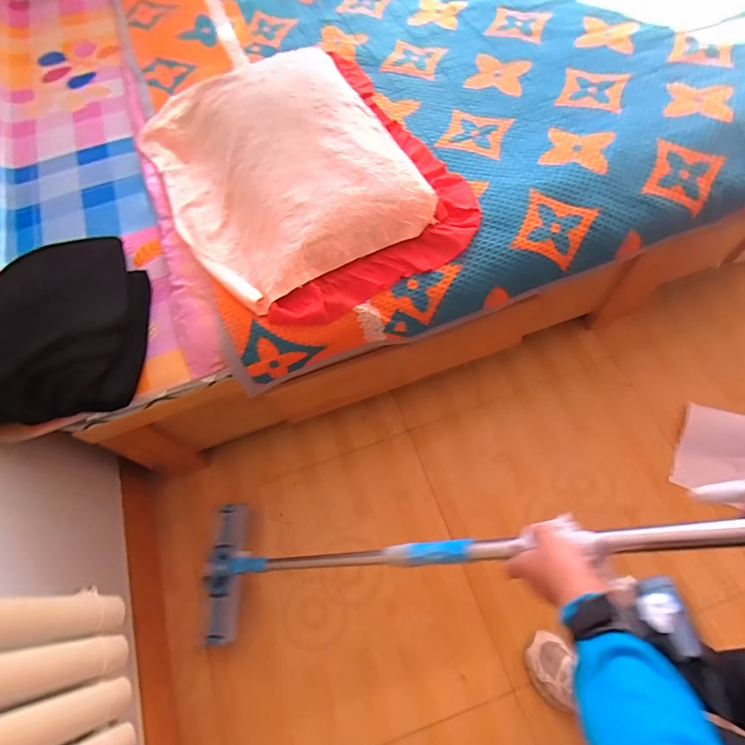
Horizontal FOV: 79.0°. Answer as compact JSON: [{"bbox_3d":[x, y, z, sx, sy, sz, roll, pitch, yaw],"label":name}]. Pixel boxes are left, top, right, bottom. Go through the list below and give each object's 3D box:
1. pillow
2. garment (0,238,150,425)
[{"bbox_3d":[-0.142,-0.415,0.899,0.518,0.145,0.633,-29,65,-10],"label":"pillow"},{"bbox_3d":[-0.547,-0.087,0.790,0.273,0.136,0.341,-14,64,-2],"label":"garment"}]

